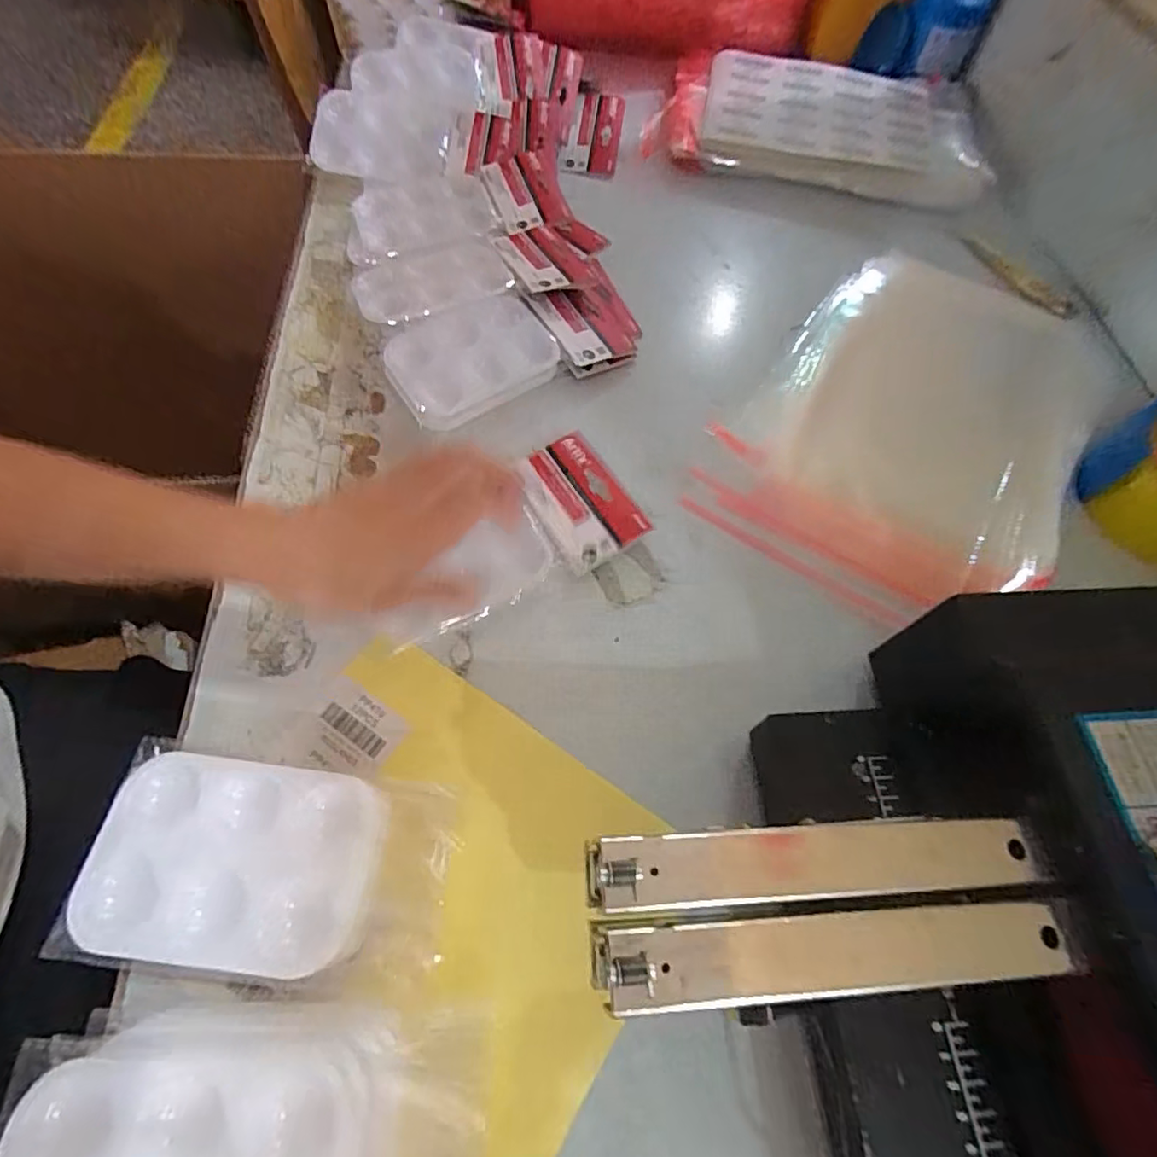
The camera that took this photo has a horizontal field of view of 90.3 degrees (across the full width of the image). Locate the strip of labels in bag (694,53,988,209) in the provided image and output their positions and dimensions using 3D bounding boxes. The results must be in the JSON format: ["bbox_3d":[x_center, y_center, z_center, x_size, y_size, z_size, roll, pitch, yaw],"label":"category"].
[{"bbox_3d":[0.291,-0.504,0.631,0.320,0.048,0.233,2,74,-7],"label":"strip of labels in bag"}]

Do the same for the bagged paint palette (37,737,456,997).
[{"bbox_3d":[-0.146,0.140,0.279,0.163,0.027,0.092,9,62,-3],"label":"bagged paint palette"}]

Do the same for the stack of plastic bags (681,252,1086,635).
[{"bbox_3d":[0.287,-0.138,0.481,0.243,0.006,0.399,34,67,14],"label":"stack of plastic bags"}]

